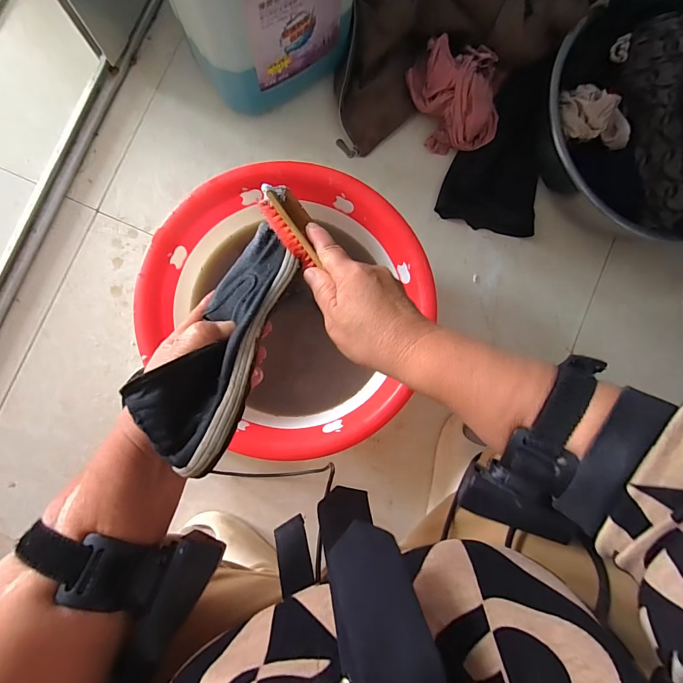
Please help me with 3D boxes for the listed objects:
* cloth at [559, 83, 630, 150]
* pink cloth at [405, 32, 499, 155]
[{"bbox_3d":[0.349,-0.305,0.502,0.107,0.045,0.064,41,87,-3],"label":"cloth"},{"bbox_3d":[0.178,-0.388,0.569,0.133,0.087,0.148,-5,88,-5],"label":"pink cloth"}]

